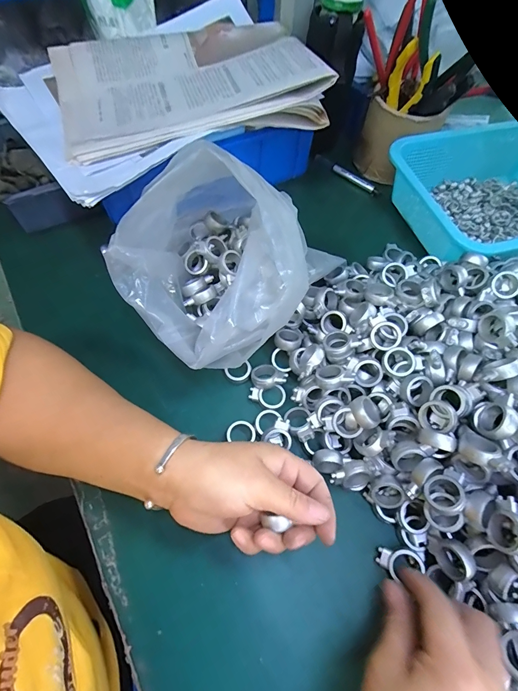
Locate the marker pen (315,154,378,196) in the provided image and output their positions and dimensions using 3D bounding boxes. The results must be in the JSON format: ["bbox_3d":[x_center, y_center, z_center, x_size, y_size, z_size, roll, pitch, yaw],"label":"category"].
[{"bbox_3d":[0.126,-0.246,0.492,0.107,0.009,0.015,35,67,15],"label":"marker pen"}]

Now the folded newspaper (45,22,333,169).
[{"bbox_3d":[-0.087,-0.304,0.384,0.276,0.044,0.201,-16,63,-12],"label":"folded newspaper"}]

